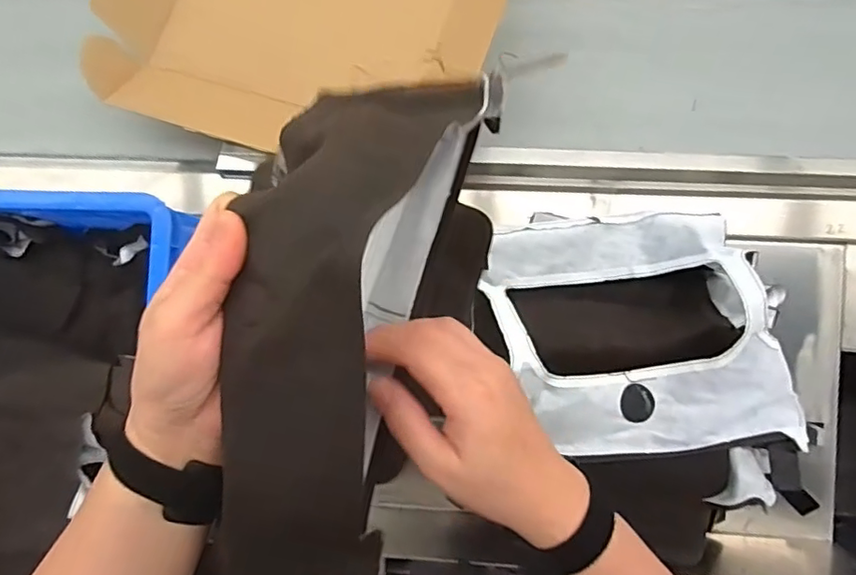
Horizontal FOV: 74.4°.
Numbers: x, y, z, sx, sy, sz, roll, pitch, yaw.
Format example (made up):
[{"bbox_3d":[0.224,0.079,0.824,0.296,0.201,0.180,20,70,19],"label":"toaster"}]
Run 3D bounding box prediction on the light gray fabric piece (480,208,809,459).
[{"bbox_3d":[0.207,0.045,0.569,0.269,0.092,0.228,-8,63,-1],"label":"light gray fabric piece"}]

